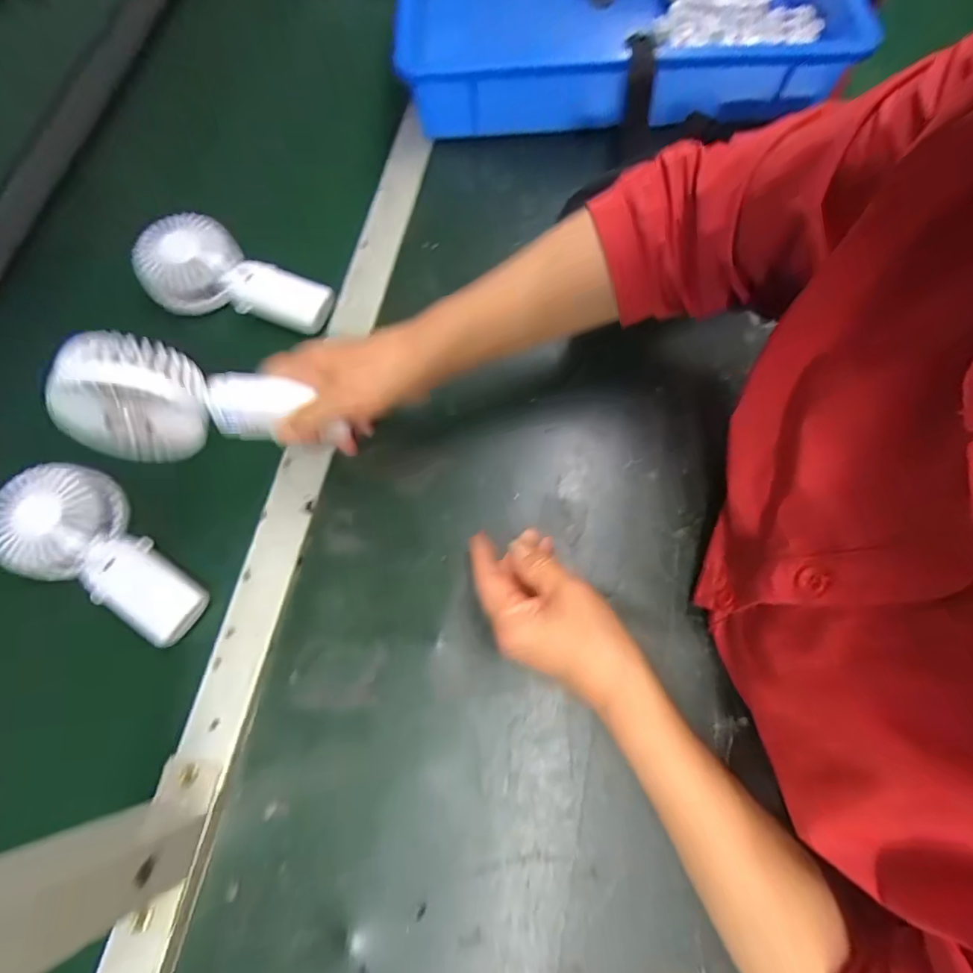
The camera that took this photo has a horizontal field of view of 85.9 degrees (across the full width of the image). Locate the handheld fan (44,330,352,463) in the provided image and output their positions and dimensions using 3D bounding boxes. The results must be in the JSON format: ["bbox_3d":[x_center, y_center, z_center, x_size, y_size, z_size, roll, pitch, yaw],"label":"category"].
[{"bbox_3d":[-0.205,-0.067,0.350,0.148,0.072,0.061,-9,71,-1],"label":"handheld fan"}]

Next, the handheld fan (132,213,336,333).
[{"bbox_3d":[-0.243,-0.197,0.503,0.184,0.041,0.083,21,73,9],"label":"handheld fan"}]

